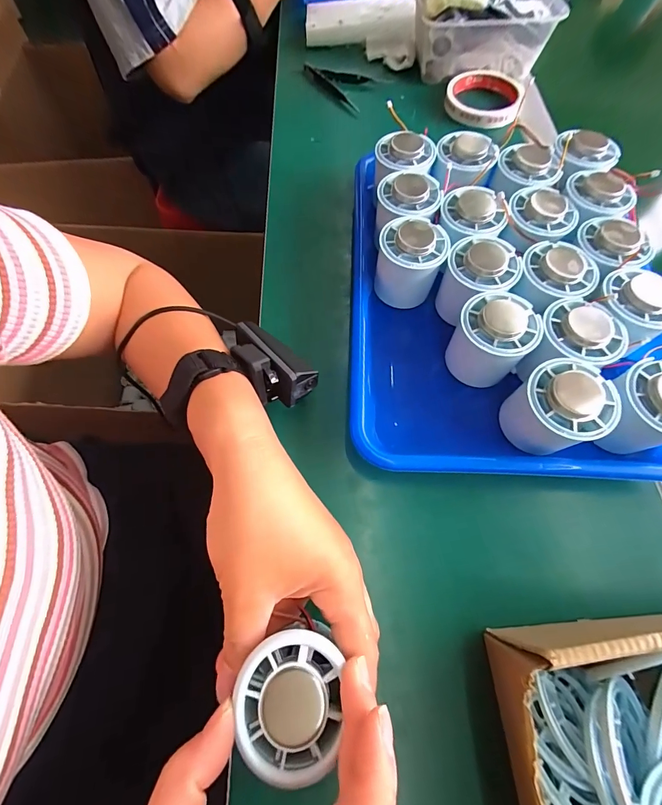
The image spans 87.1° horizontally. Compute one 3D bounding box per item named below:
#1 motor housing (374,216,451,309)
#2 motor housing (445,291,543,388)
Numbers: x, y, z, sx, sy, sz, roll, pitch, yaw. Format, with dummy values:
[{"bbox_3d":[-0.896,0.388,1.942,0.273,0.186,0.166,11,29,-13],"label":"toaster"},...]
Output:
[{"bbox_3d":[0.065,-0.116,0.294,0.054,0.058,0.057,14,66,4],"label":"motor housing"},{"bbox_3d":[0.119,-0.046,0.267,0.052,0.060,0.050,1,66,-2],"label":"motor housing"}]

